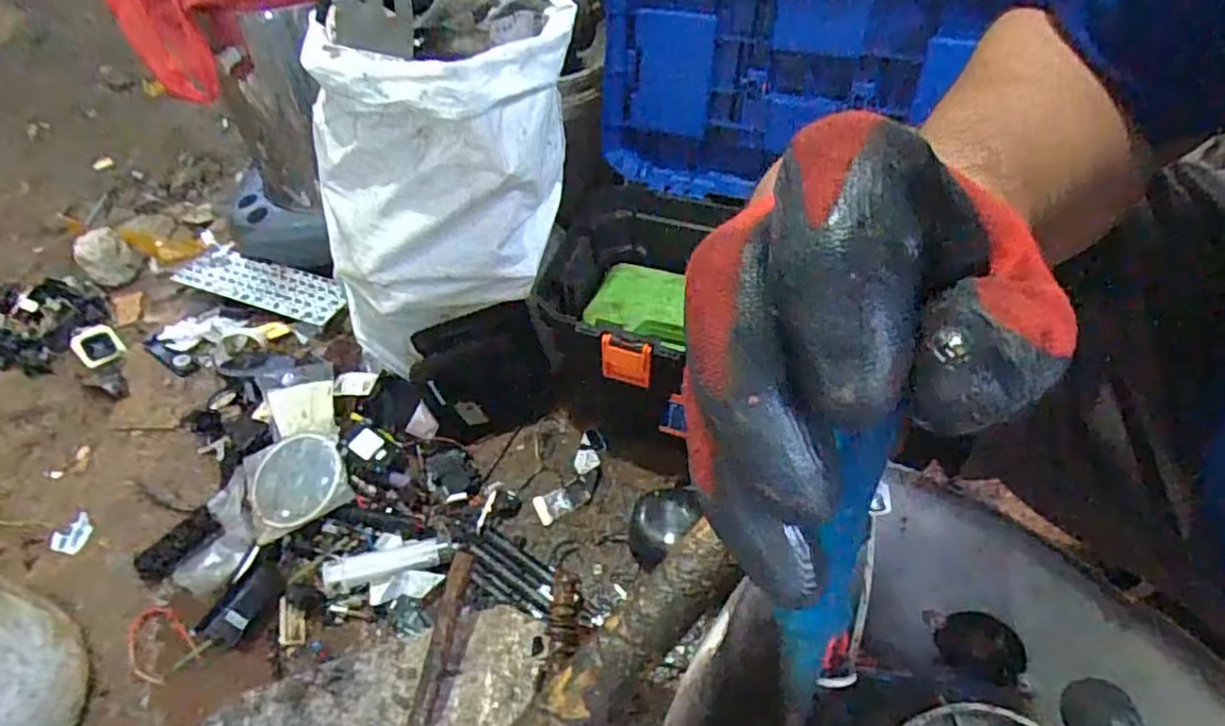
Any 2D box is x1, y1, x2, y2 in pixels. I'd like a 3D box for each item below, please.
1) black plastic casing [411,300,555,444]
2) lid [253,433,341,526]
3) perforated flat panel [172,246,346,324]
[{"bbox_3d":[-0.162,0.017,0.825,0.163,0.169,0.028,-16,29,0],"label":"black plastic casing"},{"bbox_3d":[-0.391,0.143,0.816,0.116,0.004,0.110,-7,64,14],"label":"lid"},{"bbox_3d":[-0.560,-0.127,1.056,0.308,0.014,0.092,18,55,19],"label":"perforated flat panel"}]

